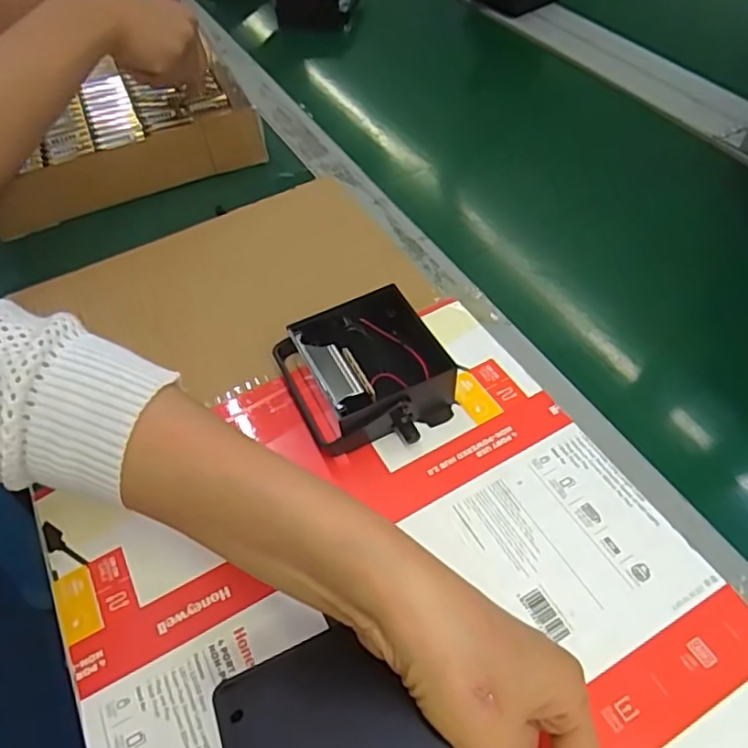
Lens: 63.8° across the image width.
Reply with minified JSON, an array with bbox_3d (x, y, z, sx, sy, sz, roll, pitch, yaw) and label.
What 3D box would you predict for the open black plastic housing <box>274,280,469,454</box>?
[{"bbox_3d":[-0.001,-0.001,0.394,0.105,0.040,0.101,-22,53,-13],"label":"open black plastic housing"}]

